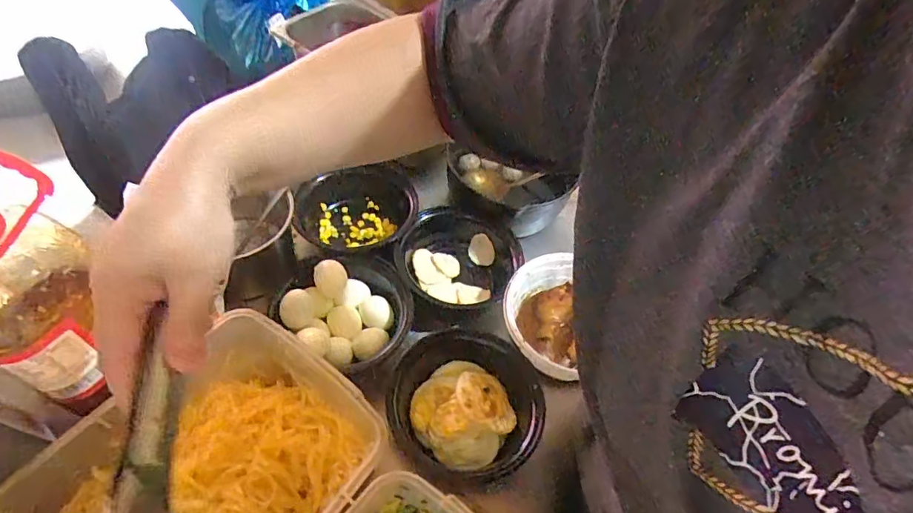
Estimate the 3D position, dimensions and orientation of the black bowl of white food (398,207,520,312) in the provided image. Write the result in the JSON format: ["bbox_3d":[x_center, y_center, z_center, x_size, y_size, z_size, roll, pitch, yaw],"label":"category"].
[{"bbox_3d":[0.002,0.011,0.702,0.163,0.081,0.156,2,54,-3],"label":"black bowl of white food"}]

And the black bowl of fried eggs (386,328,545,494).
[{"bbox_3d":[0.015,0.176,0.581,0.178,0.067,0.164,2,54,-3],"label":"black bowl of fried eggs"}]

